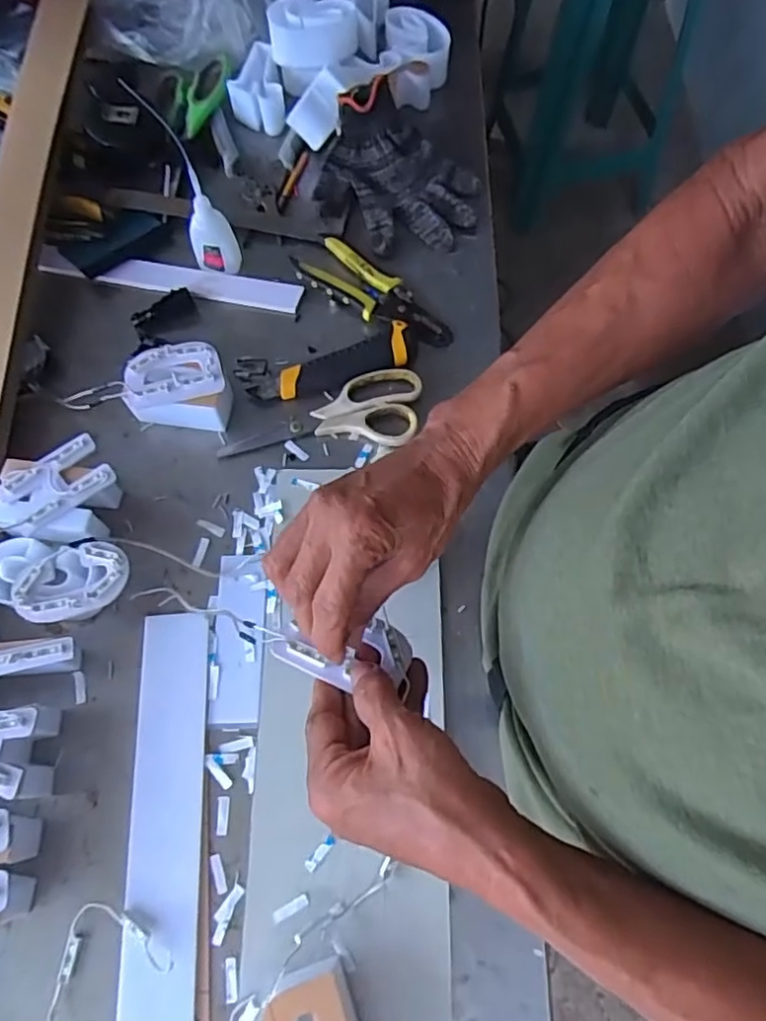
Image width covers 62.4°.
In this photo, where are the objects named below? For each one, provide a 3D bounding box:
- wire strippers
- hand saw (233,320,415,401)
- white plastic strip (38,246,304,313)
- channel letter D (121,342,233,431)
[{"bbox_3d":[-0.008,-0.213,0.614,0.166,0.023,0.055,35,73,14],"label":"wire strippers"},{"bbox_3d":[-0.052,-0.138,0.588,0.166,0.015,0.050,-13,68,-4],"label":"hand saw"},{"bbox_3d":[-0.216,-0.235,0.636,0.271,0.008,0.031,10,83,3],"label":"white plastic strip"},{"bbox_3d":[-0.178,-0.109,0.563,0.086,0.051,0.059,1,68,1],"label":"channel letter D"}]

